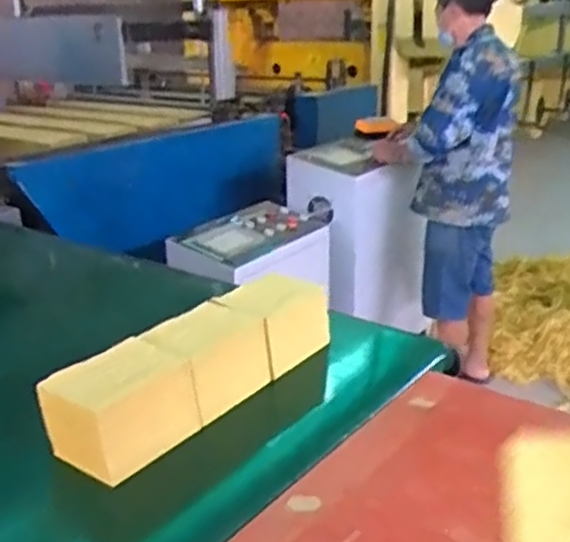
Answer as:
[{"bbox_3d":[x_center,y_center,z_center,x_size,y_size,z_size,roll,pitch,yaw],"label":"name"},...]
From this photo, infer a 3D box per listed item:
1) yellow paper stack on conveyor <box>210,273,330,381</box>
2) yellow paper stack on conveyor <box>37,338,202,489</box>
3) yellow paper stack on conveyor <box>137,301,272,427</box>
[{"bbox_3d":[-0.022,0.082,1.192,0.113,0.129,0.177,14,26,36],"label":"yellow paper stack on conveyor"},{"bbox_3d":[-0.214,0.185,0.953,0.116,0.120,0.173,16,27,39],"label":"yellow paper stack on conveyor"},{"bbox_3d":[-0.118,0.132,1.063,0.120,0.110,0.167,12,24,32],"label":"yellow paper stack on conveyor"}]

